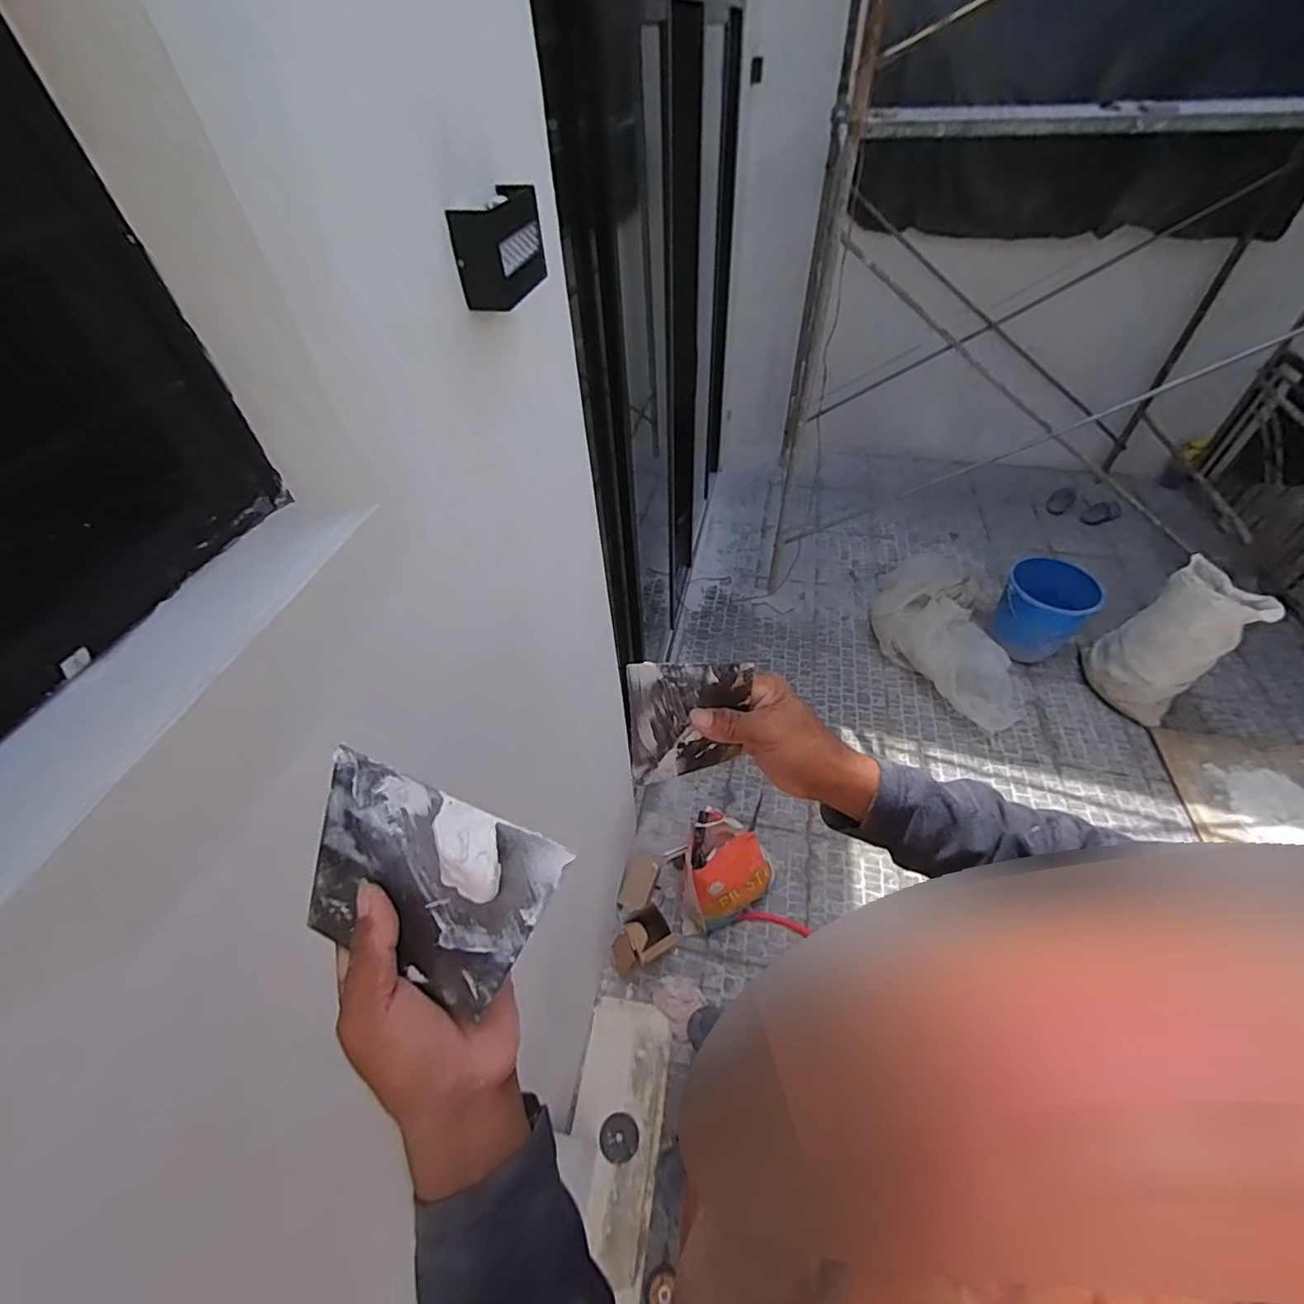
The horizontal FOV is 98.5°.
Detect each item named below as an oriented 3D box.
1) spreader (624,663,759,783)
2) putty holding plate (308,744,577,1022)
[{"bbox_3d":[0.029,0.055,0.440,0.090,0.132,0.008,-7,44,-8],"label":"spreader"},{"bbox_3d":[-0.122,0.119,0.287,0.137,0.021,0.093,17,89,16],"label":"putty holding plate"}]

